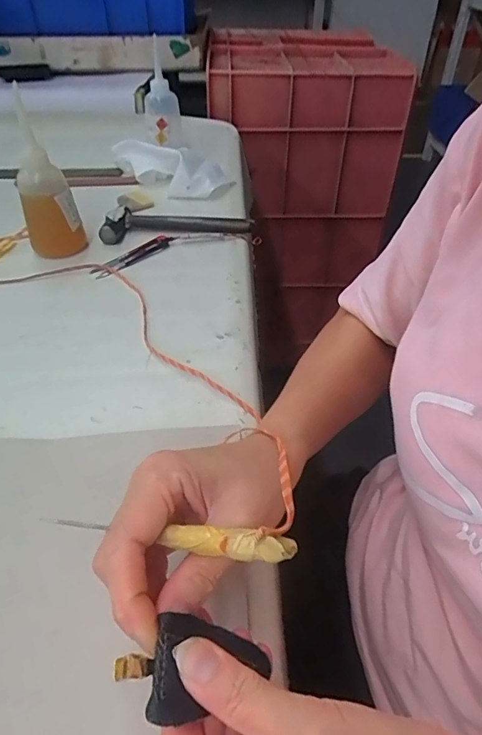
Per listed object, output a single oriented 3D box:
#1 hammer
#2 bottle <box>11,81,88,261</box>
[{"bbox_3d":[-0.084,-0.190,0.616,0.189,0.023,0.060,-4,42,-6],"label":"hammer"},{"bbox_3d":[-0.222,-0.209,0.532,0.058,0.160,0.062,-14,44,-16],"label":"bottle"}]

